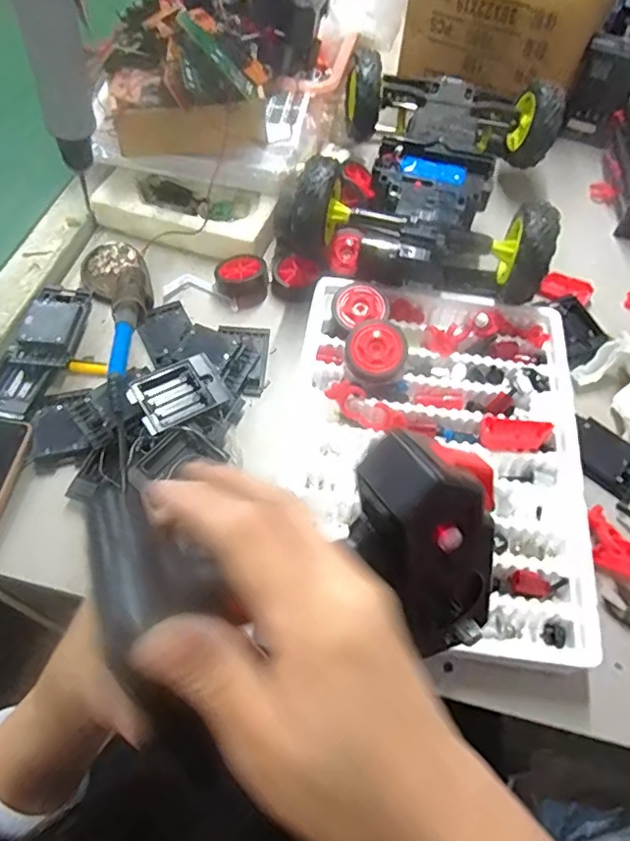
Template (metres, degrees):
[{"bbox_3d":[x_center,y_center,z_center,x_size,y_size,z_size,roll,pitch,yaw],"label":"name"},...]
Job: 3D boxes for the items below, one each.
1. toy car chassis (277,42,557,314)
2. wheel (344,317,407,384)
[{"bbox_3d":[0.127,-0.275,0.628,0.259,0.131,0.341,15,60,6],"label":"toy car chassis"},{"bbox_3d":[0.057,-0.064,0.522,0.056,0.031,0.055,1,59,-2],"label":"wheel"}]

